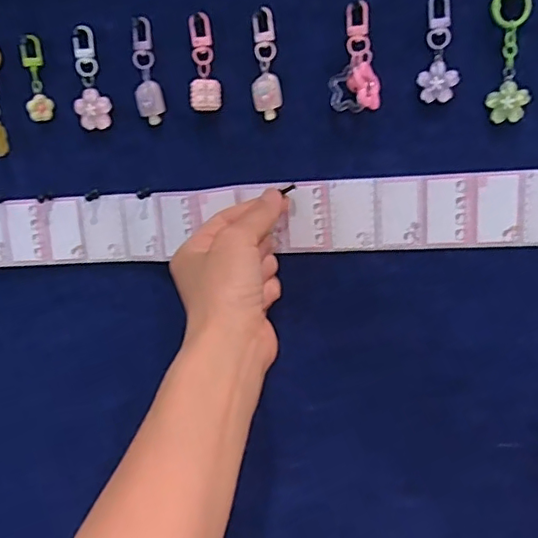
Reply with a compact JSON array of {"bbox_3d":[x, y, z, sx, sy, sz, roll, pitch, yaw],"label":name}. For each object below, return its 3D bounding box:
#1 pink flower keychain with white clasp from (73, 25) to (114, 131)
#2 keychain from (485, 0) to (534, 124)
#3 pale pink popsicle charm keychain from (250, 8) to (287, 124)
[{"bbox_3d":[-0.126,-0.133,0.398,0.025,0.067,0.004,-1,17,8],"label":"pink flower keychain with white clasp"},{"bbox_3d":[0.148,-0.131,0.347,0.023,0.077,0.006,4,19,24],"label":"keychain"},{"bbox_3d":[-0.002,-0.134,0.374,0.021,0.067,0.007,-2,17,5],"label":"pale pink popsicle charm keychain"}]

